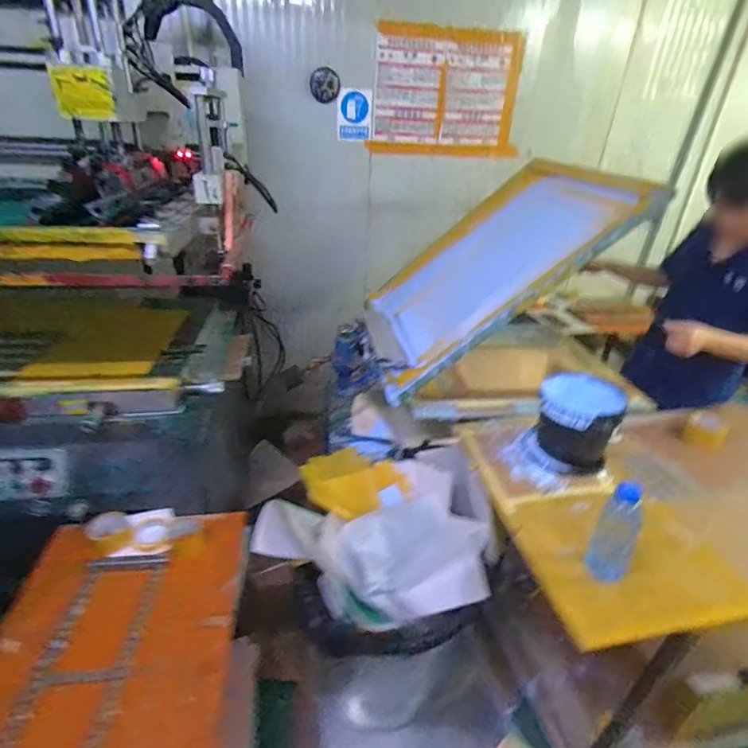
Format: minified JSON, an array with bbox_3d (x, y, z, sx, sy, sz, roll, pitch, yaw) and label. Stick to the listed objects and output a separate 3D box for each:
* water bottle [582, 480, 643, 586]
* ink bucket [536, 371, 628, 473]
[{"bbox_3d":[0.457,0.304,0.842,0.071,0.200,0.064,24,36,34],"label":"water bottle"},{"bbox_3d":[0.537,0.137,1.201,0.188,0.203,0.202,2,29,-1],"label":"ink bucket"}]

